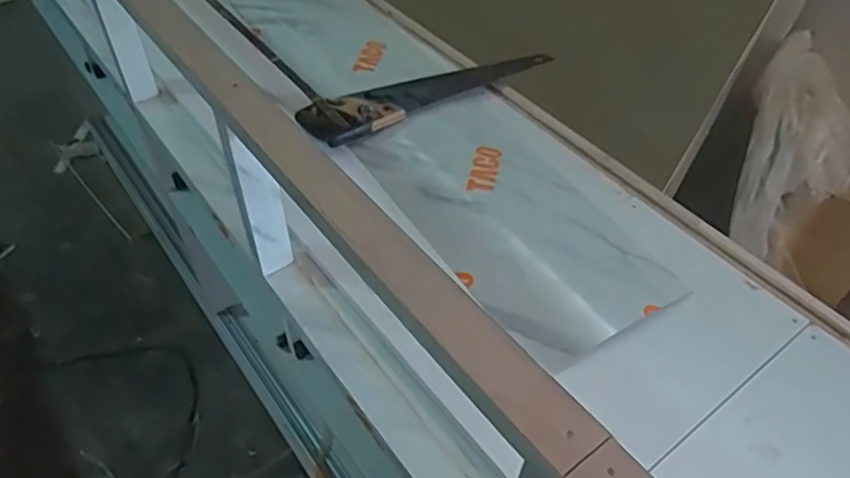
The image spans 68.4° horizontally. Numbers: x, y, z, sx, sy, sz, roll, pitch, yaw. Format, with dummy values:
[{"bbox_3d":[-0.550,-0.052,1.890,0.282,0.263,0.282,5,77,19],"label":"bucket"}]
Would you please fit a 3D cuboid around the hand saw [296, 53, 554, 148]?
[{"bbox_3d":[0.006,-0.286,1.166,0.510,0.042,0.136,-26,53,-23],"label":"hand saw"}]

